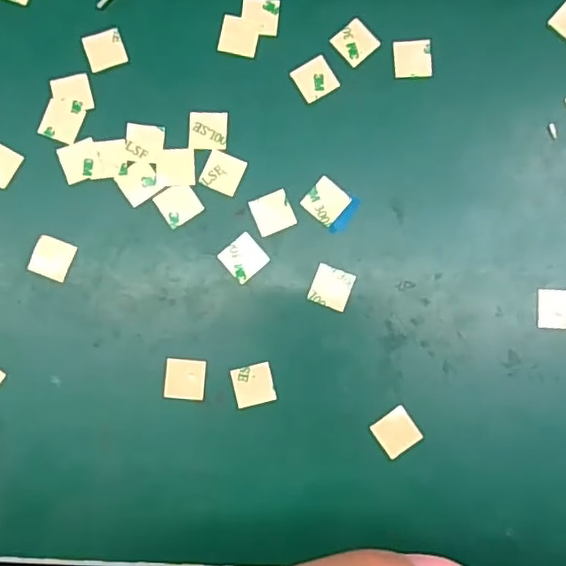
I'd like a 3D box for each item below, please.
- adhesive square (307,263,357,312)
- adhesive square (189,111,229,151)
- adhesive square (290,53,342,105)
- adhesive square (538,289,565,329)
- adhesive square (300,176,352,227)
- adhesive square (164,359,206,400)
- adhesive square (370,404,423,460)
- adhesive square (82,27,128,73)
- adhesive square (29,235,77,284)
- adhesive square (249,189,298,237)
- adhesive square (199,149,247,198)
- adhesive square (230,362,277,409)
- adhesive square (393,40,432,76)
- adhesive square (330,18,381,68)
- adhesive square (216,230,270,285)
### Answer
[{"bbox_3d":[0.020,0.002,0.237,0.016,0.004,0.016,20,86,1],"label":"adhesive square"},{"bbox_3d":[-0.030,-0.062,0.241,0.016,0.004,0.016,4,86,0],"label":"adhesive square"},{"bbox_3d":[0.013,-0.084,0.245,0.016,0.004,0.015,-30,87,-3],"label":"adhesive square"},{"bbox_3d":[0.110,0.010,0.237,0.016,0.004,0.016,1,86,-1],"label":"adhesive square"},{"bbox_3d":[0.018,-0.033,0.239,0.016,0.004,0.015,41,86,2],"label":"adhesive square"},{"bbox_3d":[-0.039,0.038,0.235,0.015,0.004,0.015,4,84,-3],"label":"adhesive square"},{"bbox_3d":[0.045,0.058,0.232,0.016,0.004,0.015,-34,87,-3],"label":"adhesive square"},{"bbox_3d":[-0.073,-0.096,0.245,0.015,0.004,0.015,-20,88,-7],"label":"adhesive square"},{"bbox_3d":[-0.092,-0.010,0.236,0.016,0.004,0.015,20,86,1],"label":"adhesive square"},{"bbox_3d":[-0.004,-0.028,0.239,0.015,0.004,0.015,-21,86,-2],"label":"adhesive square"},{"bbox_3d":[-0.024,-0.045,0.240,0.016,0.004,0.015,22,86,1],"label":"adhesive square"},{"bbox_3d":[-0.011,0.040,0.233,0.015,0.004,0.015,-14,86,-2],"label":"adhesive square"},{"bbox_3d":[0.054,-0.093,0.246,0.016,0.004,0.015,-3,87,0],"label":"adhesive square"},{"bbox_3d":[0.030,-0.099,0.246,0.016,0.004,0.015,-44,88,-3],"label":"adhesive square"},{"bbox_3d":[-0.016,-0.010,0.237,0.016,0.004,0.016,-40,87,-3],"label":"adhesive square"}]

